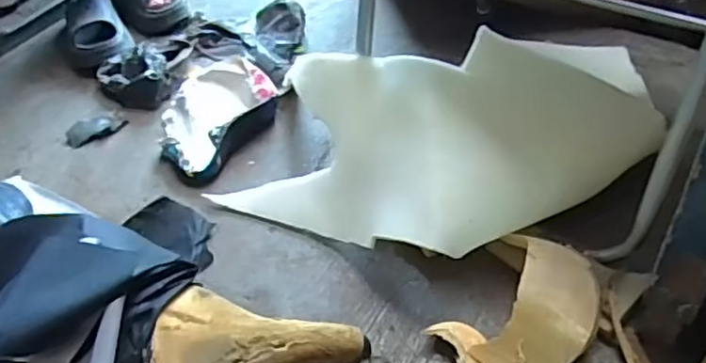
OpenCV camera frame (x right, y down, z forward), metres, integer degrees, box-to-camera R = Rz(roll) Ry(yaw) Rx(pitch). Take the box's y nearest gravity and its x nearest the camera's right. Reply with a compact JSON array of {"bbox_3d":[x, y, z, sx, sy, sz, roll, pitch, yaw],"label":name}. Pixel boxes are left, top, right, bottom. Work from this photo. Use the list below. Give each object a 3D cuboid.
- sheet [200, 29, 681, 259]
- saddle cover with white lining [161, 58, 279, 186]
[{"bbox_3d":[0.085,-0.036,0.831,0.524,0.217,0.252,18,51,21],"label":"sheet"},{"bbox_3d":[-0.229,-0.110,1.024,0.167,0.053,0.229,25,54,26],"label":"saddle cover with white lining"}]

